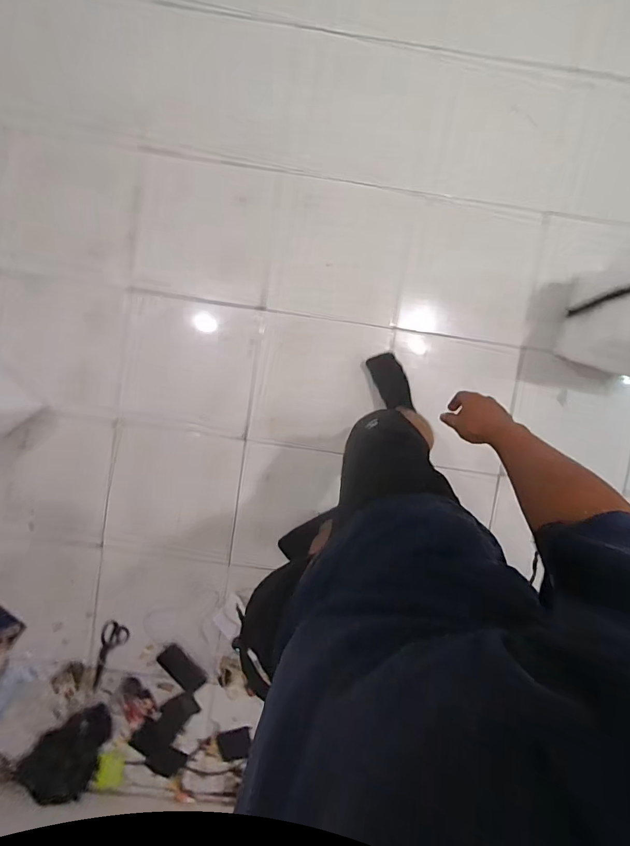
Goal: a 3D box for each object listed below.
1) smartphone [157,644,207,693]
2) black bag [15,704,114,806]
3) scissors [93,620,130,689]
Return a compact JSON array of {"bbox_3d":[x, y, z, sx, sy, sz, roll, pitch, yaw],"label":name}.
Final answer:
[{"bbox_3d":[-0.419,0.770,1.295,0.084,0.015,0.155,-45,89,1],"label":"smartphone"},{"bbox_3d":[-0.760,1.030,1.283,0.197,0.070,0.325,41,93,-4],"label":"black bag"},{"bbox_3d":[-0.638,0.729,1.302,0.083,0.008,0.218,10,91,-7],"label":"scissors"}]

